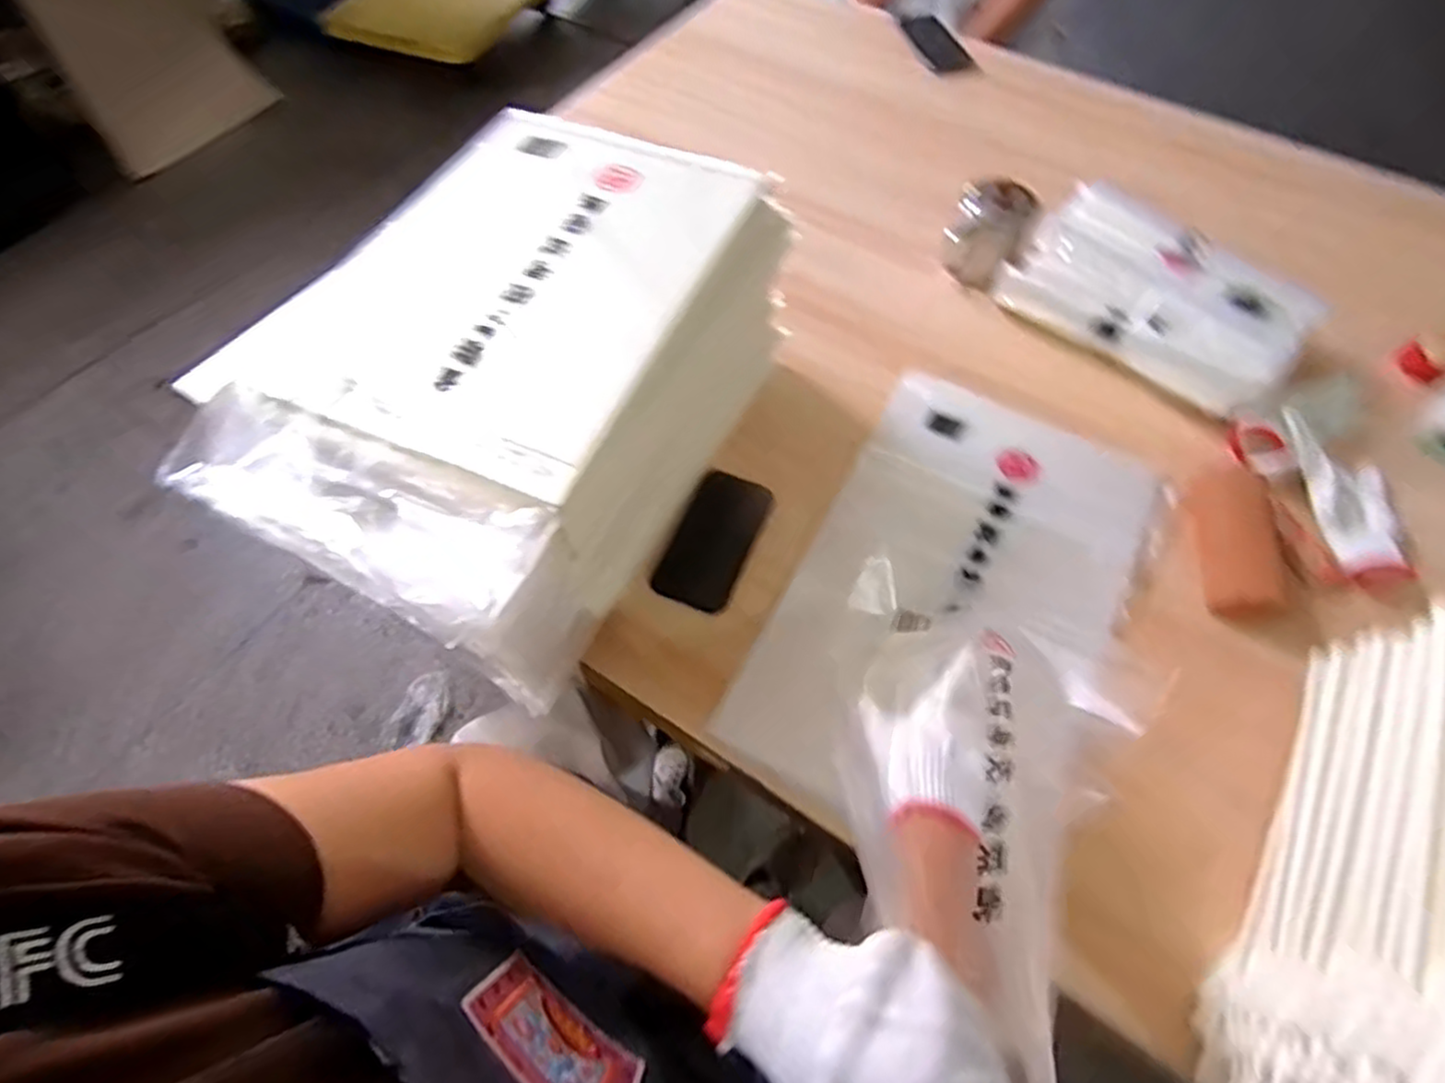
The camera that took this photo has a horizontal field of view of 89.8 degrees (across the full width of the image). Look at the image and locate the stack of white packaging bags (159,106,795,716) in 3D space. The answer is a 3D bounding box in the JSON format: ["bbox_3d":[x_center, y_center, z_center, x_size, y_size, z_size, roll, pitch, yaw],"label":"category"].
[{"bbox_3d":[-0.174,-0.140,0.656,0.294,0.208,0.480,25,63,13],"label":"stack of white packaging bags"}]

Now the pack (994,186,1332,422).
[{"bbox_3d":[0.483,-0.267,0.816,0.297,0.093,0.152,41,68,20],"label":"pack"}]

